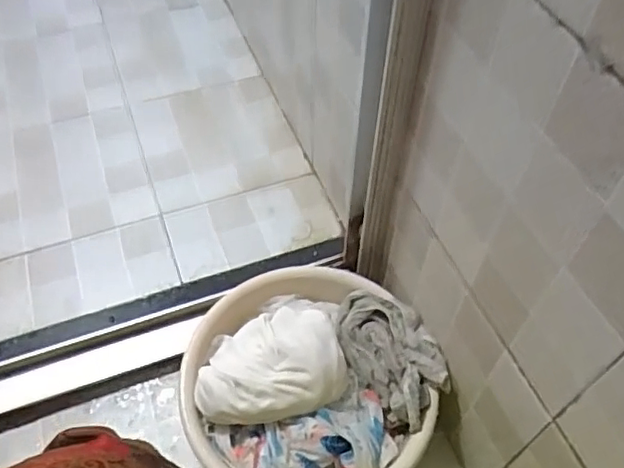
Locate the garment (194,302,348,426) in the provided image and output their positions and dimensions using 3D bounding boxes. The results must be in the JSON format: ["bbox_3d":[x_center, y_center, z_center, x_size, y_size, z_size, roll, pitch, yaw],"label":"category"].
[{"bbox_3d":[-0.043,0.149,0.703,0.211,0.068,0.150,-21,57,-16],"label":"garment"}]

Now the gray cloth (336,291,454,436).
[{"bbox_3d":[0.100,0.153,0.743,0.103,0.065,0.198,-20,57,-15],"label":"gray cloth"}]

